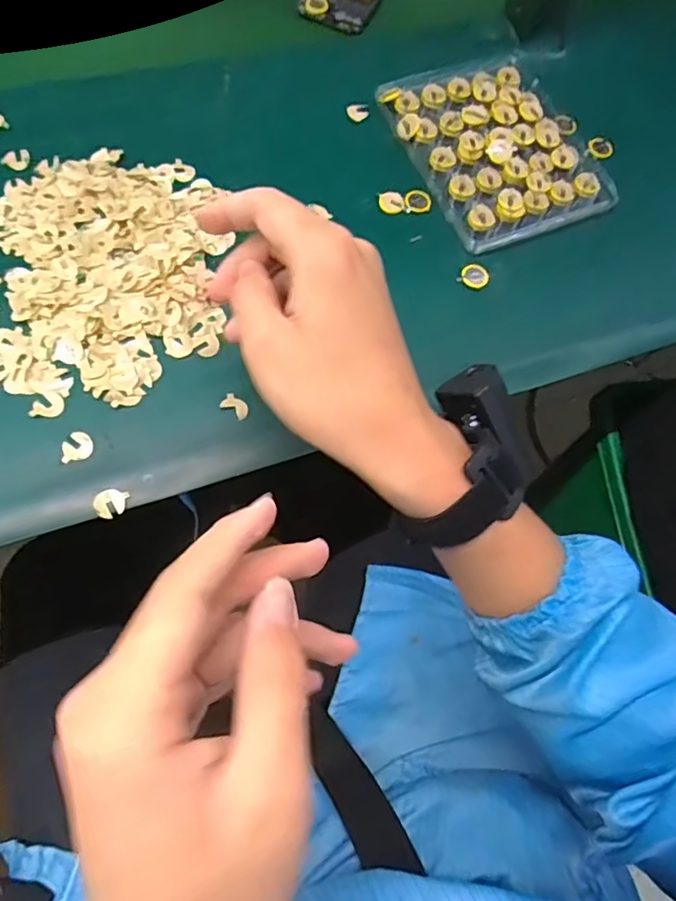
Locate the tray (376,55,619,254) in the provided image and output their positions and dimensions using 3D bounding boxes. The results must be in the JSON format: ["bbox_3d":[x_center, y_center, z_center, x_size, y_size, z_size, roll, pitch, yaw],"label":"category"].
[{"bbox_3d":[0.131,-0.251,0.463,0.151,0.017,0.169,-23,76,-12],"label":"tray"}]

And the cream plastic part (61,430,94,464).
[{"bbox_3d":[-0.162,-0.003,0.350,0.019,0.004,0.018,-15,71,-12],"label":"cream plastic part"}]

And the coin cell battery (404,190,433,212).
[{"bbox_3d":[0.063,-0.196,0.447,0.021,0.004,0.018,1,81,6],"label":"coin cell battery"}]

